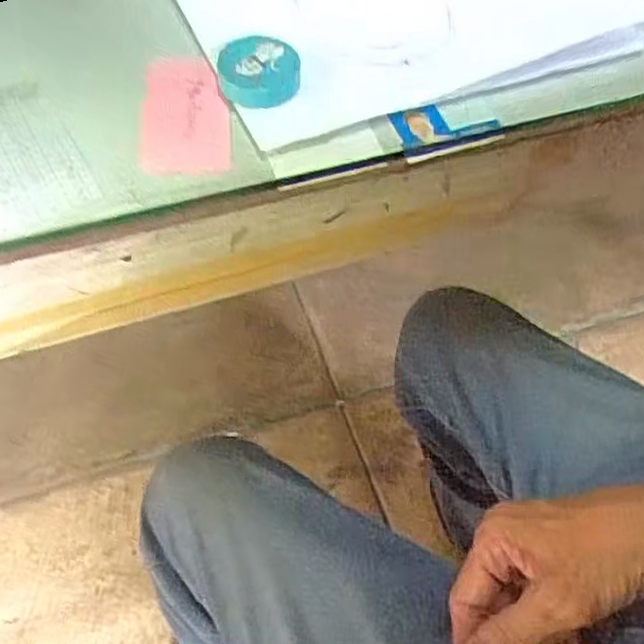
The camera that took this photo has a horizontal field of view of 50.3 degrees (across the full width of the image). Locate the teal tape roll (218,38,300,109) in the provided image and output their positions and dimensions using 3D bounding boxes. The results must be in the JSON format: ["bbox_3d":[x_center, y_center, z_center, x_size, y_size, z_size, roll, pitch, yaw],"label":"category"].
[{"bbox_3d":[-0.029,-0.118,0.320,0.037,0.015,0.036,1,59,-2],"label":"teal tape roll"}]

